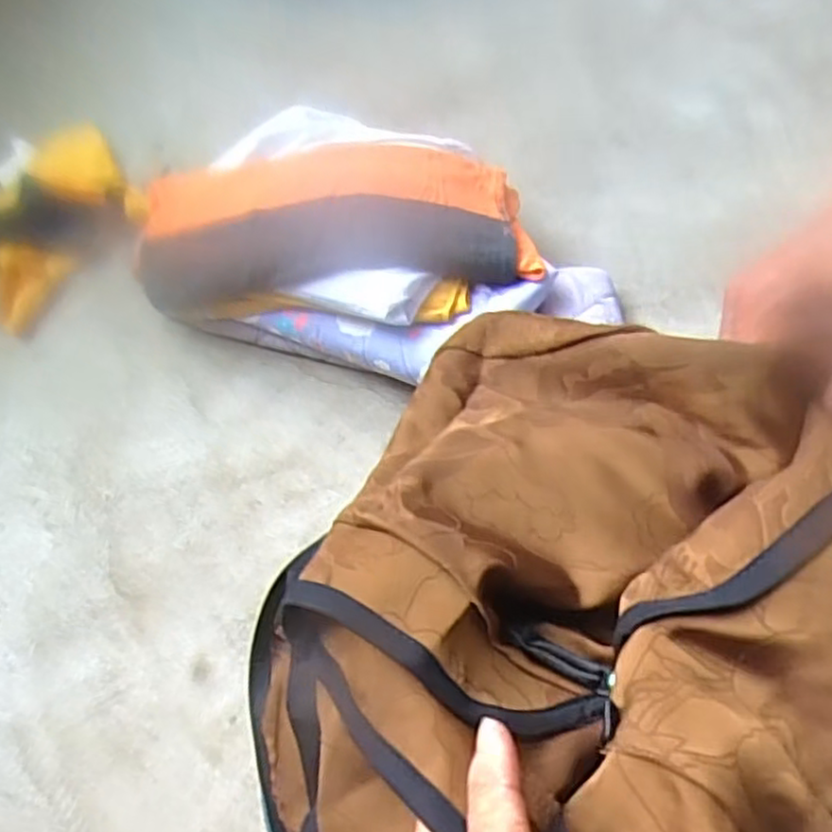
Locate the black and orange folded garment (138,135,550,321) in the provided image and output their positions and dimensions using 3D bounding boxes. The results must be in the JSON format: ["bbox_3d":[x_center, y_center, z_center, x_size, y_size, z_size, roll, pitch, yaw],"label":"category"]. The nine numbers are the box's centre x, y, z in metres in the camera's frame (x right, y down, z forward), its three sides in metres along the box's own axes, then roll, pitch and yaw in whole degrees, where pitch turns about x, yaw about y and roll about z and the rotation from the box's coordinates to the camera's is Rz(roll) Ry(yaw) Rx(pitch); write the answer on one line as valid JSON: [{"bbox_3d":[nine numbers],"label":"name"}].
[{"bbox_3d":[-0.102,-0.226,0.845,0.475,0.108,0.180,-3,60,-1],"label":"black and orange folded garment"}]

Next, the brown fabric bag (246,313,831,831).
[{"bbox_3d":[0.062,0.082,0.268,0.219,0.103,0.256,23,63,14],"label":"brown fabric bag"}]

